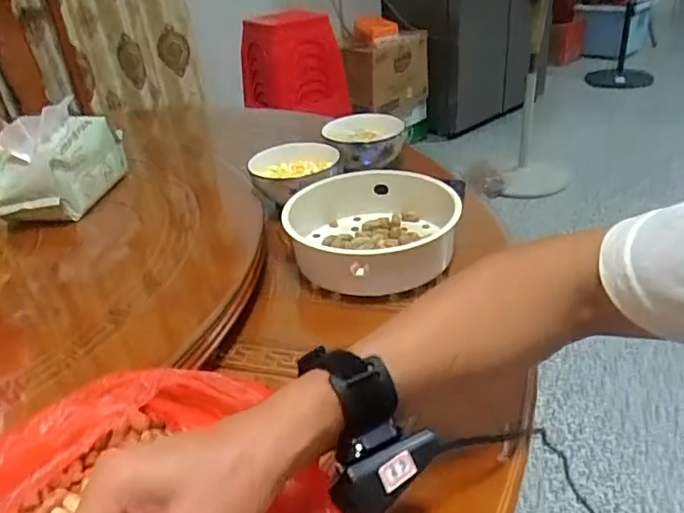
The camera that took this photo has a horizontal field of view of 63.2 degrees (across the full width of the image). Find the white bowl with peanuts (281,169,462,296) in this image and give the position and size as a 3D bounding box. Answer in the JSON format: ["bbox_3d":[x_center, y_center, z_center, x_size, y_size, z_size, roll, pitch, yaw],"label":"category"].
[{"bbox_3d":[0.037,-0.034,0.679,0.210,0.072,0.209,-4,32,3],"label":"white bowl with peanuts"}]

